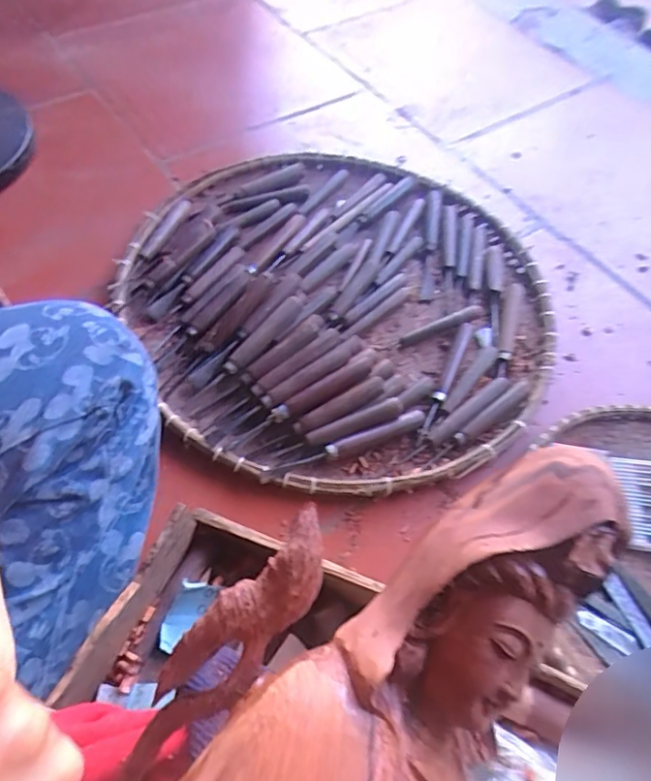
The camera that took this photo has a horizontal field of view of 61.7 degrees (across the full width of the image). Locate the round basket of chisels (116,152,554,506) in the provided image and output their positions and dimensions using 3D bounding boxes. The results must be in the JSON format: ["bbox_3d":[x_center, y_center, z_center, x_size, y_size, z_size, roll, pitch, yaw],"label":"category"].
[{"bbox_3d":[0.017,-0.120,0.681,0.491,0.052,0.503,1,58,-2],"label":"round basket of chisels"}]

